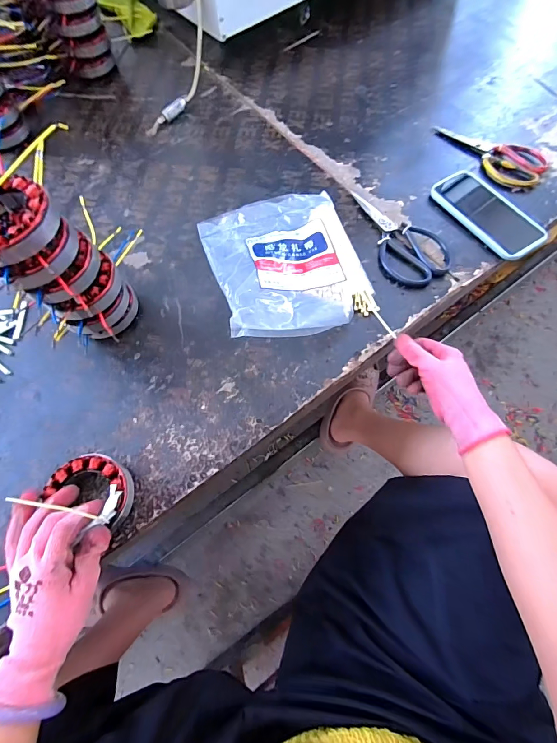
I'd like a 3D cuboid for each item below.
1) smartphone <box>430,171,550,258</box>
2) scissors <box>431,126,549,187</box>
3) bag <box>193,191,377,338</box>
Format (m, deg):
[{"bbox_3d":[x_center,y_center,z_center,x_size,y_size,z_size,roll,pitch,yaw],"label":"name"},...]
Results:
[{"bbox_3d":[0.312,-0.236,0.535,0.081,0.019,0.173,-30,70,-9],"label":"smartphone"},{"bbox_3d":[0.342,-0.360,0.596,0.186,0.011,0.090,31,71,13],"label":"scissors"},{"bbox_3d":[0.008,-0.161,0.485,0.193,0.066,0.249,-16,68,-6],"label":"bag"}]

